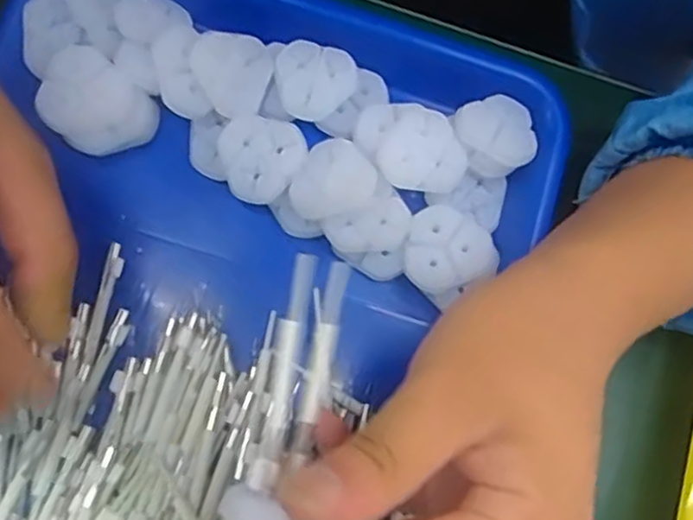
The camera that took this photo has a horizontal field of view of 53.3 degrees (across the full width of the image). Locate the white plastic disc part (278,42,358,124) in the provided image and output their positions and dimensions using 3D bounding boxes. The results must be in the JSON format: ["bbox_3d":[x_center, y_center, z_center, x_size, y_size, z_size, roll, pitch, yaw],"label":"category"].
[{"bbox_3d":[-0.014,-0.079,0.310,0.035,0.010,0.034,1,78,-6],"label":"white plastic disc part"}]

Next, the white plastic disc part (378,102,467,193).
[{"bbox_3d":[0.034,-0.046,0.299,0.036,0.006,0.036,1,78,-6],"label":"white plastic disc part"}]

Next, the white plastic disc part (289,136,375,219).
[{"bbox_3d":[-0.005,-0.033,0.294,0.031,0.007,0.034,31,77,1],"label":"white plastic disc part"}]

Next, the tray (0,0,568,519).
[{"bbox_3d":[-0.061,0.030,0.283,0.249,0.039,0.355,16,76,2],"label":"tray"}]

